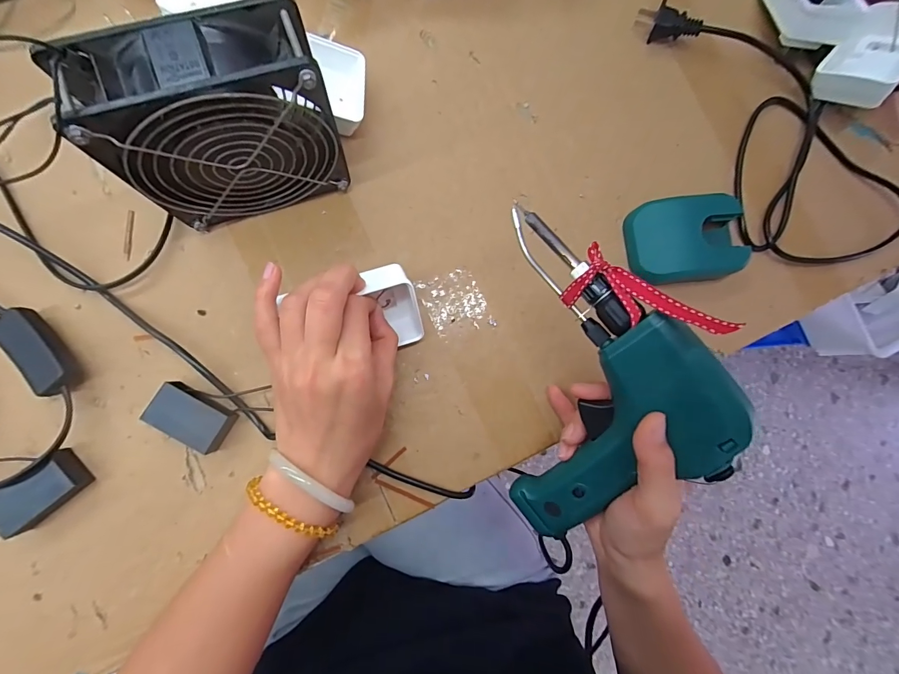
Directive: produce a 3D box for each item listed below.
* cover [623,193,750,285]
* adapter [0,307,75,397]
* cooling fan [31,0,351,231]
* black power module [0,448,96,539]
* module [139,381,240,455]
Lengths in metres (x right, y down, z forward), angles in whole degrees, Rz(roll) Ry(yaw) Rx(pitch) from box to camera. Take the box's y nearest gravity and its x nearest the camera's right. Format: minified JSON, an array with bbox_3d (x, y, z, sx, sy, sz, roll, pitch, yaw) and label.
[{"bbox_3d":[0.191,-0.079,0.314,0.089,0.023,0.066,-7,85,-7],"label":"cover"},{"bbox_3d":[-0.269,0.010,0.255,0.023,0.020,0.058,-38,89,-9],"label":"adapter"},{"bbox_3d":[-0.131,-0.121,0.234,0.119,0.121,0.044,-20,87,-8],"label":"cooling fan"},{"bbox_3d":[-0.260,0.099,0.247,0.049,0.019,0.030,-37,89,-9],"label":"black power module"},{"bbox_3d":[-0.174,0.053,0.261,0.048,0.022,0.030,29,82,-3],"label":"module"}]

